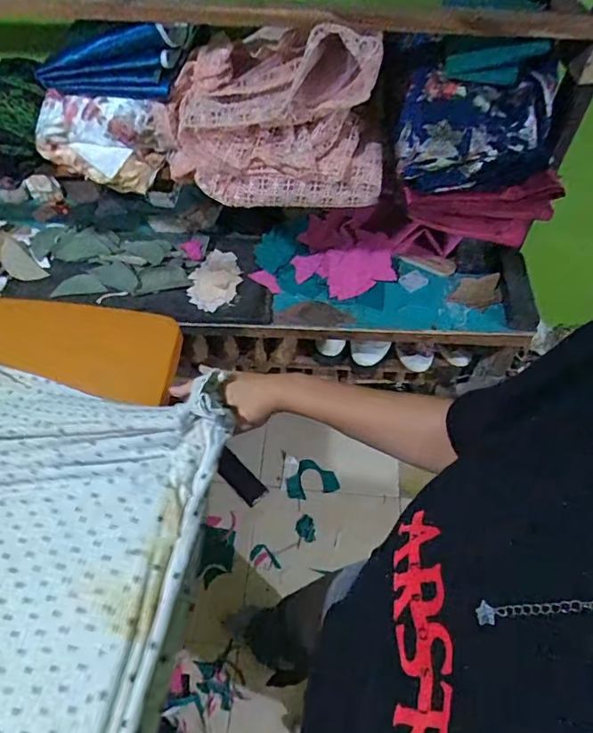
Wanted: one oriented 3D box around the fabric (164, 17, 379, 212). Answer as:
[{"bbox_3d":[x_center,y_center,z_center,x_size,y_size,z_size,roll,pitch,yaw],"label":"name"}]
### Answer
[{"bbox_3d":[-0.025,-0.380,0.739,0.323,0.212,0.158,7,55,4],"label":"fabric"}]

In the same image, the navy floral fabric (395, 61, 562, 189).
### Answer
[{"bbox_3d":[0.270,-0.353,0.719,0.232,0.119,0.154,6,55,3],"label":"navy floral fabric"}]

